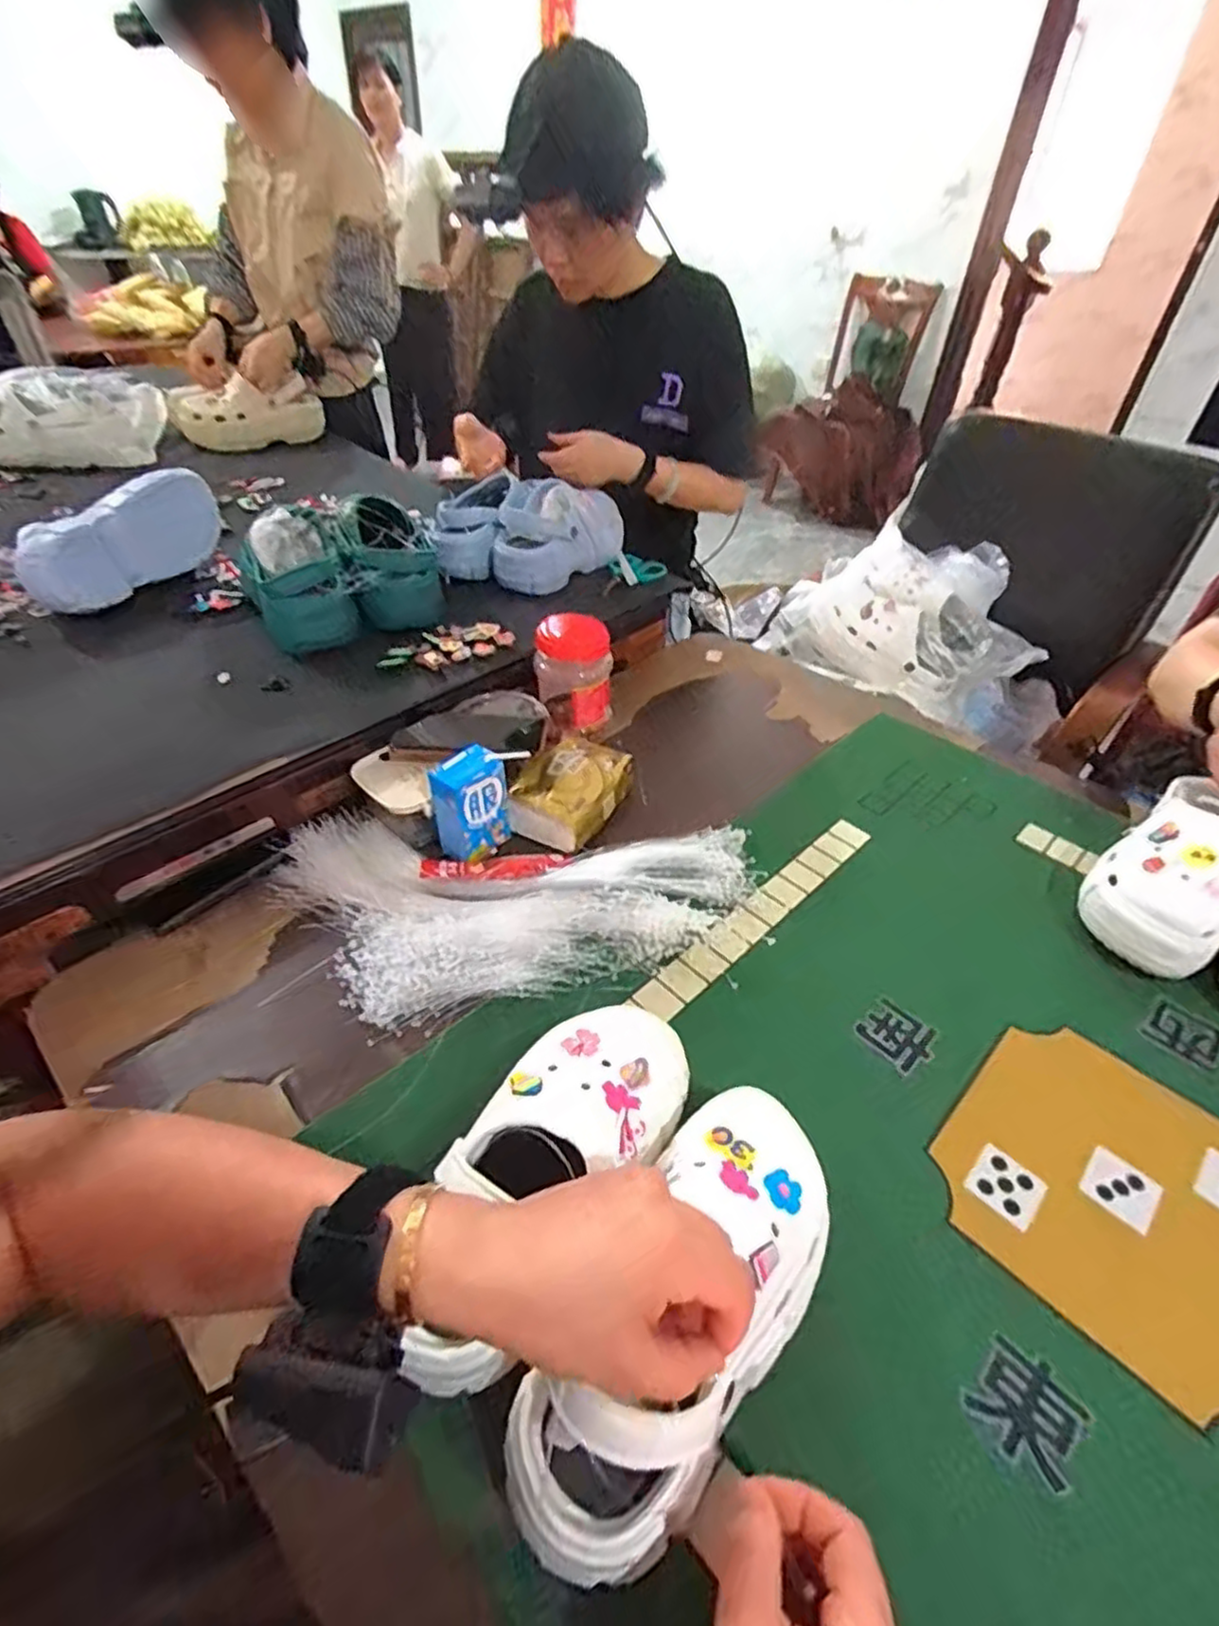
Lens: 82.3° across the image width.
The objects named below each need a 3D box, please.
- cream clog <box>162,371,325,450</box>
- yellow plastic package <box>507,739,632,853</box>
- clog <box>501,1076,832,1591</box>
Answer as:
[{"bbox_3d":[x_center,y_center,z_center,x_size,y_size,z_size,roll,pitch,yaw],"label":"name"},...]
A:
[{"bbox_3d":[-0.762,-0.832,1.479,0.289,0.139,0.160,-7,43,-11],"label":"cream clog"},{"bbox_3d":[-0.045,-0.031,0.765,0.100,0.044,0.142,18,44,18],"label":"yellow plastic package"},{"bbox_3d":[0.047,0.257,0.378,0.098,0.103,0.242,28,47,27],"label":"clog"}]

